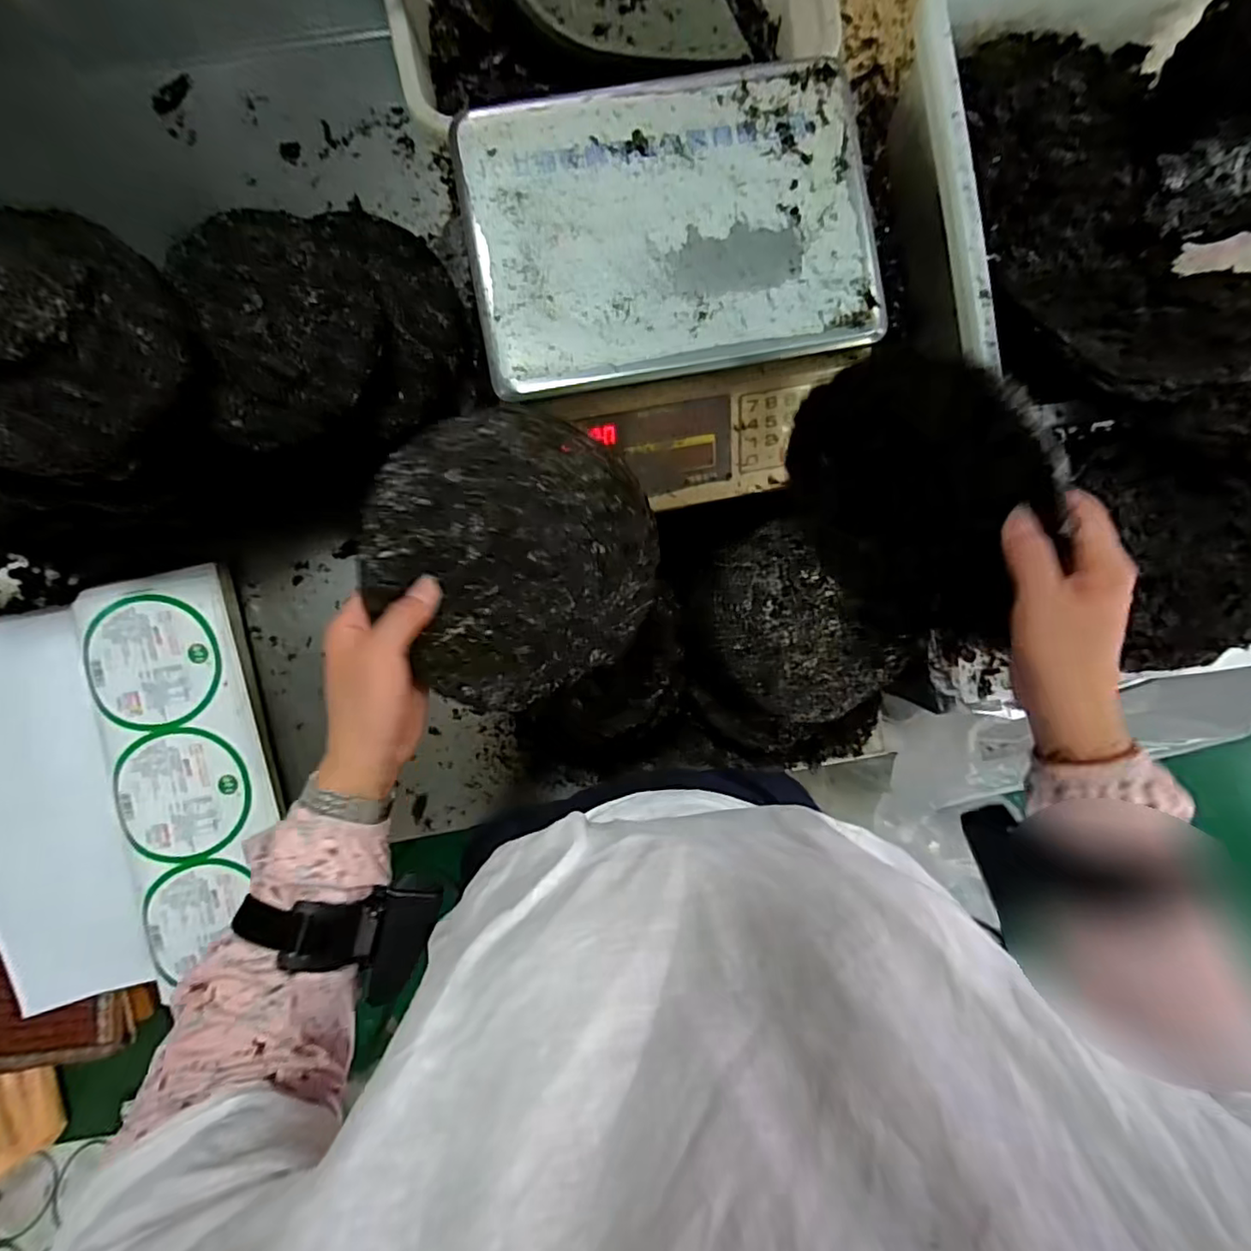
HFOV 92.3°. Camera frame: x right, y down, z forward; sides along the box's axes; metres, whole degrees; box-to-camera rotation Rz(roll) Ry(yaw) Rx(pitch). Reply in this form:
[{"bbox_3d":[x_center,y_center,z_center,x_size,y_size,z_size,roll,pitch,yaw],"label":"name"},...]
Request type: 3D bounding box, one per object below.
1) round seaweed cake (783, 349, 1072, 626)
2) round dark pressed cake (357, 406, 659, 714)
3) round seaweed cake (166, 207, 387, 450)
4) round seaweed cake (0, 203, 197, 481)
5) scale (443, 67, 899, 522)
[{"bbox_3d":[0.199,-0.084,0.421,0.014,0.183,0.197,-32,105,-22],"label":"round seaweed cake"},{"bbox_3d":[-0.074,-0.048,0.416,0.187,0.008,0.191,-3,99,-19],"label":"round dark pressed cake"},{"bbox_3d":[-0.301,-0.269,0.537,0.158,0.027,0.189,-13,91,-1],"label":"round seaweed cake"},{"bbox_3d":[-0.458,-0.224,0.476,0.190,0.066,0.203,20,90,-2],"label":"round seaweed cake"},{"bbox_3d":[0.044,-0.278,0.527,0.317,0.089,0.312,-11,91,-1],"label":"scale"}]

